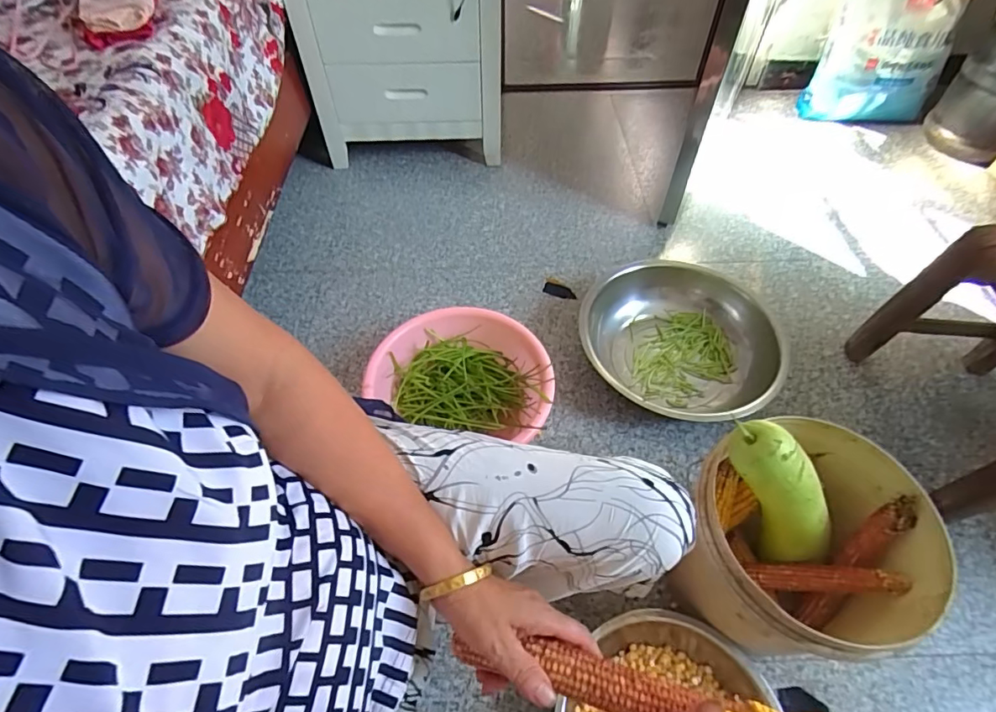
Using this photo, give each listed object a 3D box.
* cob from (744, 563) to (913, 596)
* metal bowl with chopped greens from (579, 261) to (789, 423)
[{"bbox_3d":[0.417,0.289,0.642,0.177,0.028,0.035,-16,43,39],"label":"cob"},{"bbox_3d":[0.333,-0.029,0.968,0.309,0.124,0.361,-20,56,-13],"label":"metal bowl with chopped greens"}]

